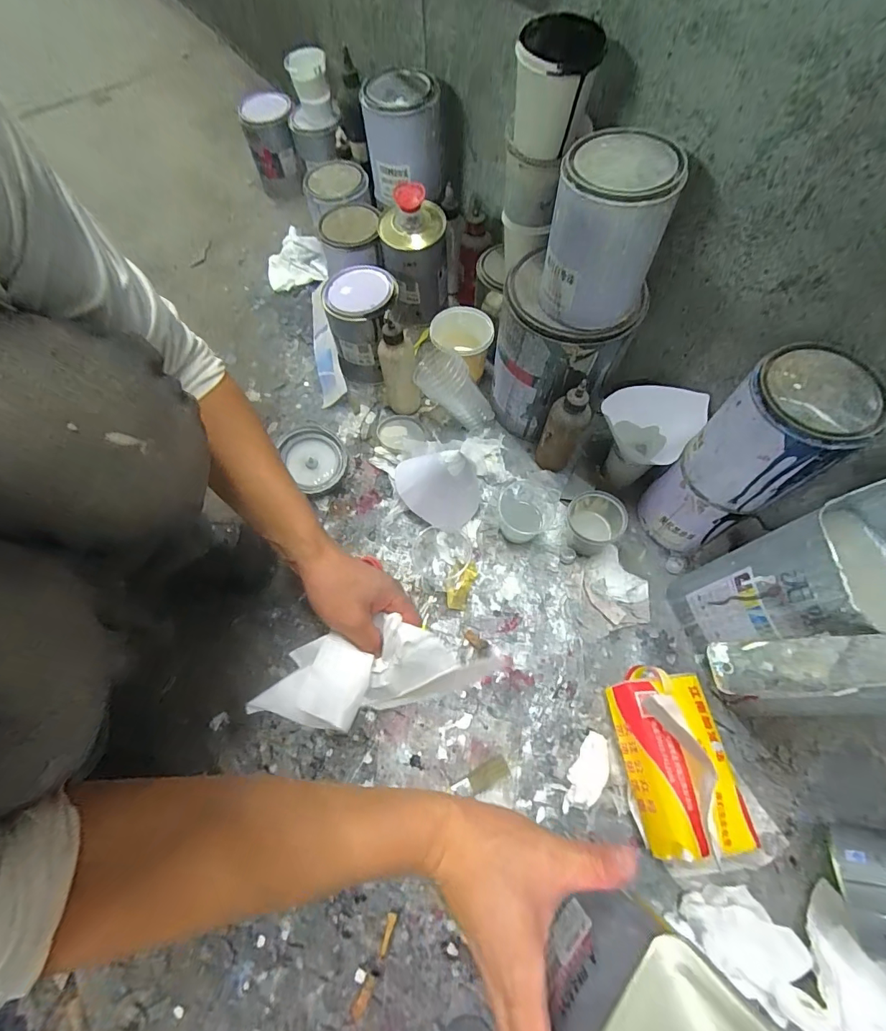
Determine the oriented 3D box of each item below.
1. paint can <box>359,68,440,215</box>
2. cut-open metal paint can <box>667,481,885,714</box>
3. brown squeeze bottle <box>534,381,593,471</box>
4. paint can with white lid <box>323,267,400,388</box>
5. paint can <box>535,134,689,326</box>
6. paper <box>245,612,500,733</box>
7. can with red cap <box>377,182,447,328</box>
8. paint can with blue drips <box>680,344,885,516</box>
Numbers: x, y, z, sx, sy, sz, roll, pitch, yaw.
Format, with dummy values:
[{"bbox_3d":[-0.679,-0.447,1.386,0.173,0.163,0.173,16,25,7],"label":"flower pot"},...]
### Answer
[{"bbox_3d":[-0.059,-0.541,0.642,0.102,0.128,0.101,-1,67,1],"label":"paint can"},{"bbox_3d":[0.354,0.095,0.426,0.139,0.255,0.157,-20,68,-7],"label":"cut-open metal paint can"},{"bbox_3d":[0.159,-0.111,0.579,0.051,0.146,0.044,20,69,10],"label":"brown squeeze bottle"},{"bbox_3d":[-0.120,-0.287,0.670,0.098,0.135,0.100,-1,67,1],"label":"paint can with white lid"},{"bbox_3d":[0.160,-0.283,0.441,0.103,0.134,0.105,12,67,7],"label":"paint can"},{"bbox_3d":[-0.069,0.145,0.395,0.187,0.087,0.078,-7,66,-6],"label":"paper"},{"bbox_3d":[-0.044,-0.400,0.679,0.091,0.191,0.082,-4,66,0],"label":"can with red cap"},{"bbox_3d":[0.321,-0.079,0.427,0.101,0.137,0.100,-1,67,1],"label":"paint can with blue drips"}]

